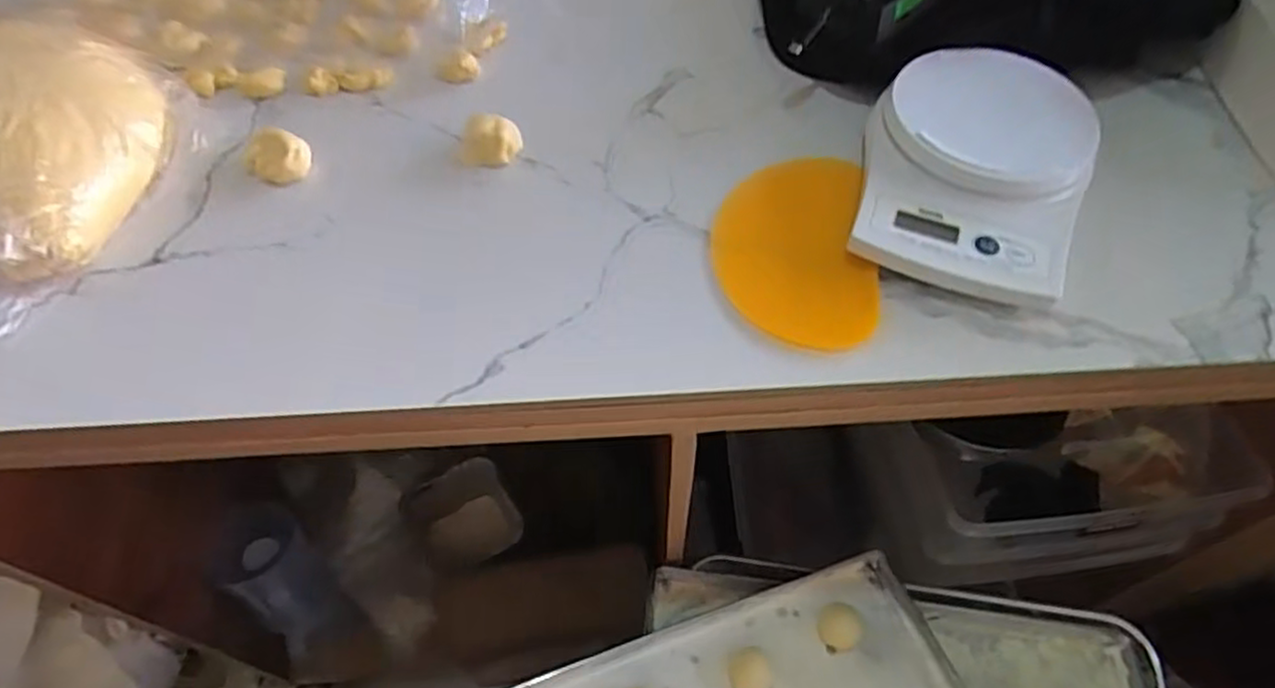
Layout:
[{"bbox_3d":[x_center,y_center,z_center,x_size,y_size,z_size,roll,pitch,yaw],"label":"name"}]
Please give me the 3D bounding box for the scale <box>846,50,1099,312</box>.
[{"bbox_3d":[0.210,-0.110,0.460,0.130,0.044,0.180,20,59,15],"label":"scale"}]

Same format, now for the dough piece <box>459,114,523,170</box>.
[{"bbox_3d":[-0.103,-0.140,0.500,0.040,0.026,0.030,14,58,11],"label":"dough piece"}]

